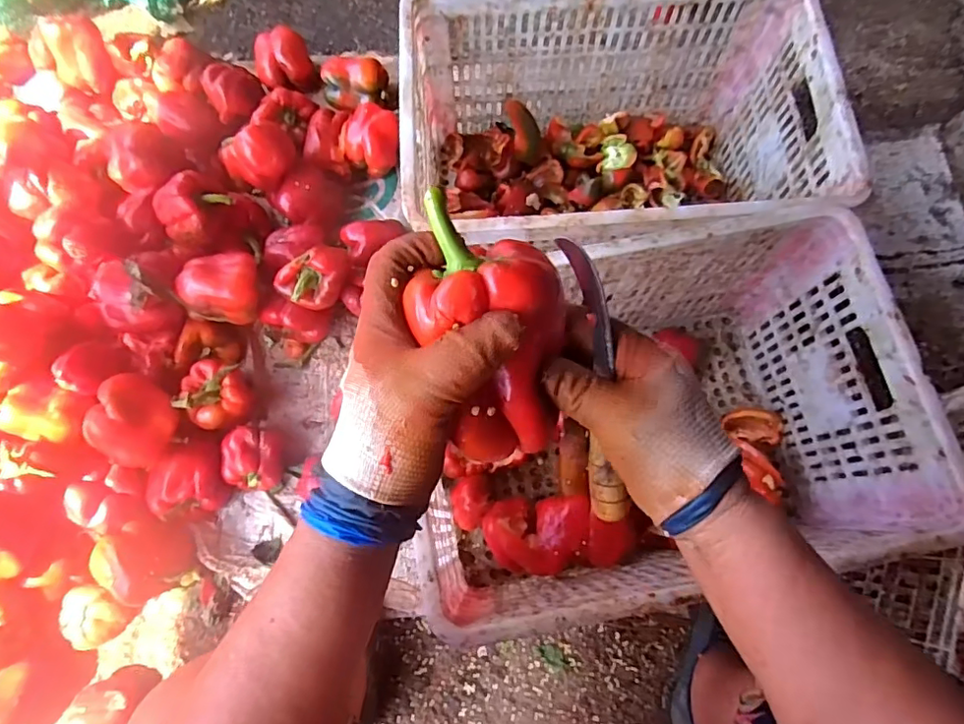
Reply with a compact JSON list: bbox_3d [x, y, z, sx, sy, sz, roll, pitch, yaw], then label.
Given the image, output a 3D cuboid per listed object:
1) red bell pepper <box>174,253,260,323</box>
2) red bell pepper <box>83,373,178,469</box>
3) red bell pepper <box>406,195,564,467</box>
[{"bbox_3d":[-0.360,-0.107,0.760,0.094,0.060,0.091,0,73,0],"label":"red bell pepper"},{"bbox_3d":[-0.445,0.077,0.707,0.090,0.069,0.105,18,74,6],"label":"red bell pepper"},{"bbox_3d":[0.005,-0.015,0.291,0.080,0.073,0.123,2,75,-1],"label":"red bell pepper"}]

